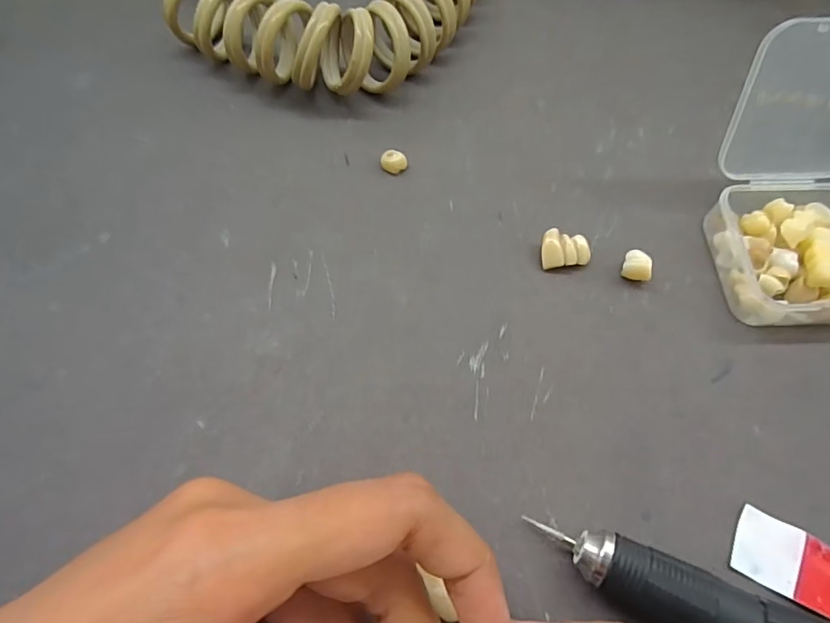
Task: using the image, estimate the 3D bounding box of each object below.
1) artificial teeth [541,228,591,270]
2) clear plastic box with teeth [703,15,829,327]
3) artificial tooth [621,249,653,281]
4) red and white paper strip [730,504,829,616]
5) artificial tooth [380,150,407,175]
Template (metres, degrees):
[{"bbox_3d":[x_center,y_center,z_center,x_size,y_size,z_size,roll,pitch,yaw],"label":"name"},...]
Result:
[{"bbox_3d":[0.058,-0.024,0.197,0.019,0.008,0.013,-7,66,-4],"label":"artificial teeth"},{"bbox_3d":[0.148,-0.047,0.181,0.059,0.061,0.088,-2,65,-2],"label":"clear plastic box with teeth"},{"bbox_3d":[0.086,-0.017,0.195,0.011,0.011,0.009,14,66,5],"label":"artificial tooth"},{"bbox_3d":[0.120,0.079,0.153,0.042,0.004,0.020,25,67,10],"label":"red and white paper strip"},{"bbox_3d":[-0.009,-0.064,0.216,0.011,0.007,0.007,4,65,1],"label":"artificial tooth"}]

